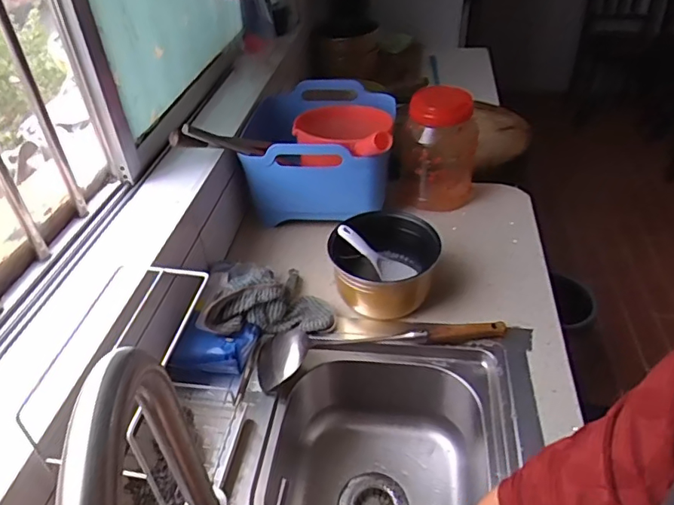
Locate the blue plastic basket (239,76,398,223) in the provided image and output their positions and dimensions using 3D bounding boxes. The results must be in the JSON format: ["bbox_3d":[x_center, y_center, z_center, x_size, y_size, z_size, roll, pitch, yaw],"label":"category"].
[{"bbox_3d":[-0.048,-0.217,1.102,0.315,0.169,0.347,3,40,7],"label":"blue plastic basket"}]

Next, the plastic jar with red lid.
[{"bbox_3d":[0.201,-0.209,1.061,0.158,0.231,0.131,4,40,8],"label":"plastic jar with red lid"}]

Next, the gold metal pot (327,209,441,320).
[{"bbox_3d":[0.078,0.026,0.866,0.171,0.099,0.184,-2,40,1],"label":"gold metal pot"}]

